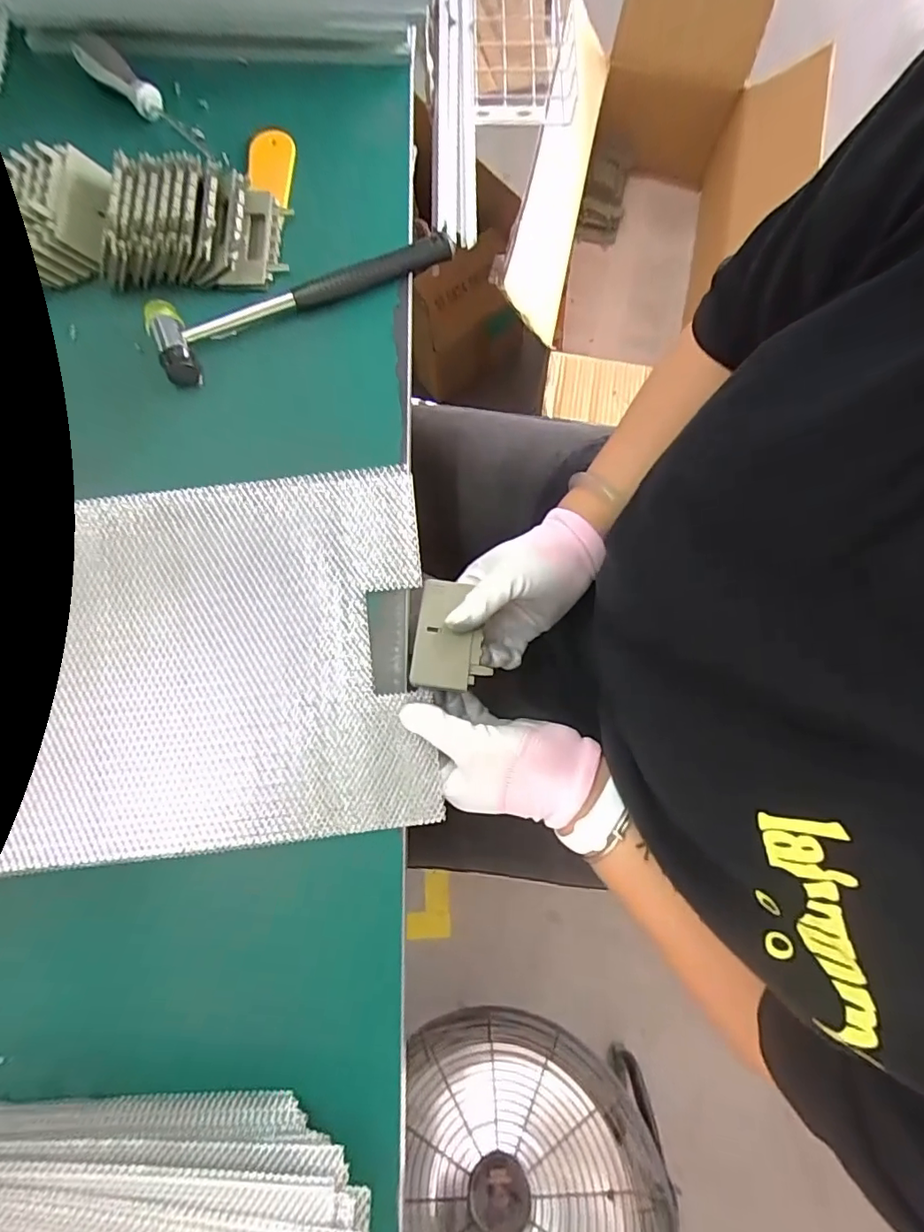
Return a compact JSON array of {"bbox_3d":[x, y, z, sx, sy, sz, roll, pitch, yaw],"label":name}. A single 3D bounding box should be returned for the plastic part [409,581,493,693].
[{"bbox_3d":[-0.007,0.012,0.400,0.053,0.022,0.081,4,80,0],"label":"plastic part"}]

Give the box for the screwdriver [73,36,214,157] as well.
[{"bbox_3d":[-0.270,-0.441,0.460,0.127,0.024,0.020,37,81,-7],"label":"screwdriver"}]

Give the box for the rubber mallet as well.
[{"bbox_3d":[-0.126,-0.253,0.428,0.238,0.024,0.061,-25,81,-5],"label":"rubber mallet"}]

